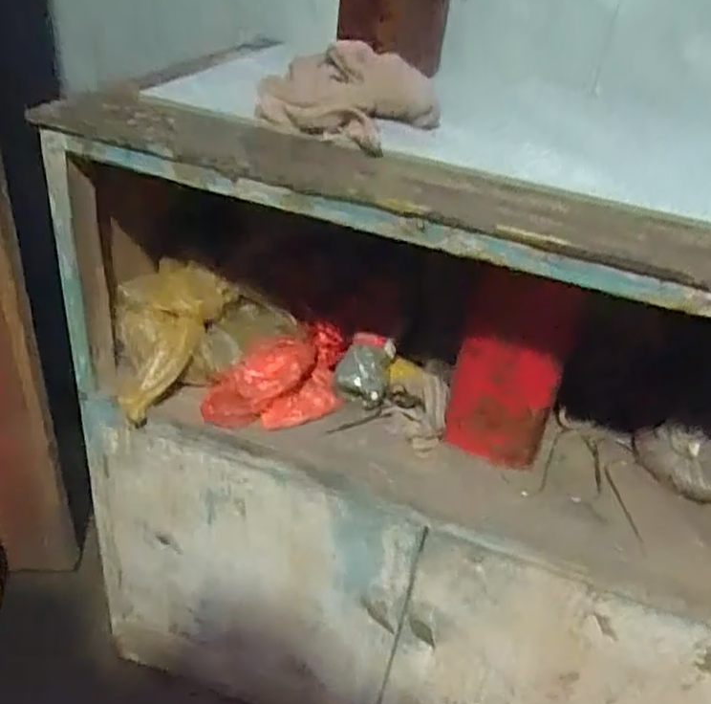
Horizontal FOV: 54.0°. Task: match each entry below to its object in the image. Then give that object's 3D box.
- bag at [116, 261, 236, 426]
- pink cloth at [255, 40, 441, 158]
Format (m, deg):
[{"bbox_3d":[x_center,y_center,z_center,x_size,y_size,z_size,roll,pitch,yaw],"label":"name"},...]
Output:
[{"bbox_3d":[-0.222,-0.020,0.852,0.138,0.139,0.122,-2,36,-13],"label":"bag"},{"bbox_3d":[-0.003,-0.267,0.721,0.163,0.066,0.162,18,37,16],"label":"pink cloth"}]

